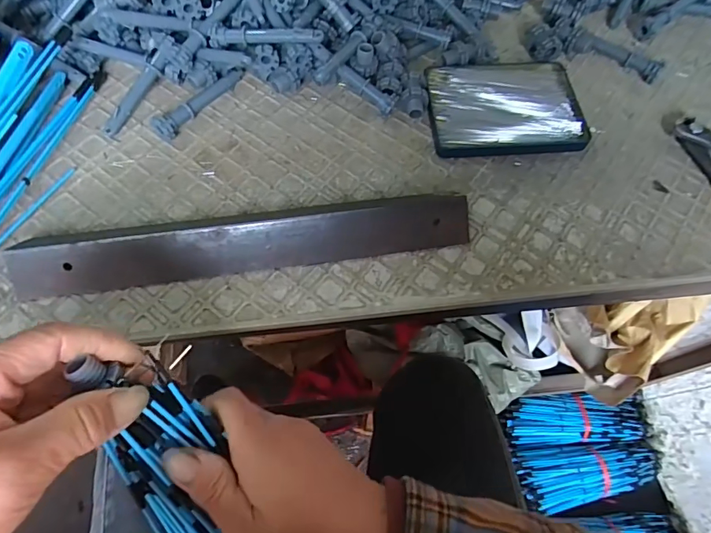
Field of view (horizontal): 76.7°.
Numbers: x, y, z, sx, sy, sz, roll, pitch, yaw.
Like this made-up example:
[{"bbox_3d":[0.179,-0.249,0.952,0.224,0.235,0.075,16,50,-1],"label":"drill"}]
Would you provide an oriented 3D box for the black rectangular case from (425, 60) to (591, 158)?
[{"bbox_3d":[0.127,-0.141,0.390,0.128,0.010,0.100,-5,66,-5],"label":"black rectangular case"}]

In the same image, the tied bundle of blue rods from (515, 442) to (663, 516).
[{"bbox_3d":[0.493,0.413,0.906,0.321,0.070,0.114,-5,66,-5],"label":"tied bundle of blue rods"}]

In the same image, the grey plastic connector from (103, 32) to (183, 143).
[{"bbox_3d":[-0.178,-0.148,0.374,0.022,0.015,0.095,31,85,11],"label":"grey plastic connector"}]

